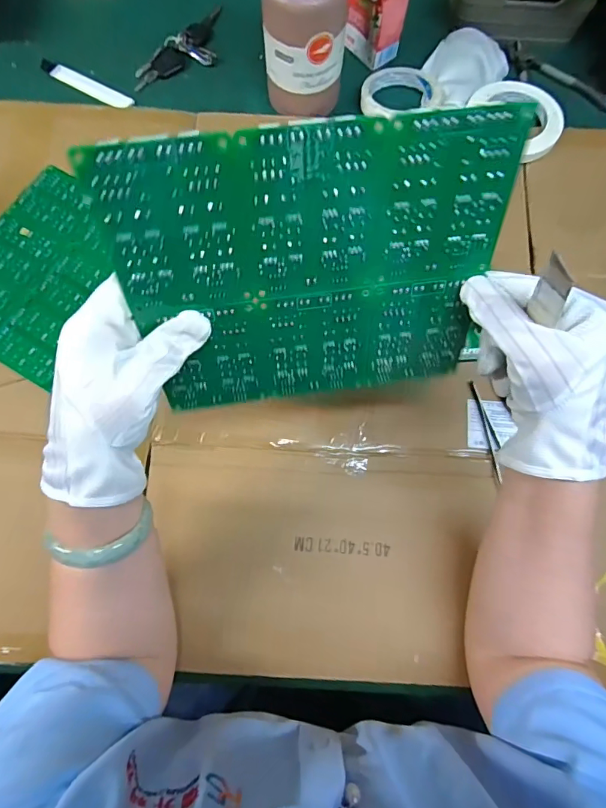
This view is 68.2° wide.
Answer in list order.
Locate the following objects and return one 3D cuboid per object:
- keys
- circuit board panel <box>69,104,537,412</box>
[{"bbox_3d":[-0.146,-0.458,0.581,0.064,0.017,0.159,36,79,8],"label":"keys"},{"bbox_3d":[0.006,-0.066,0.261,0.203,0.171,0.004,-8,50,-4],"label":"circuit board panel"}]

